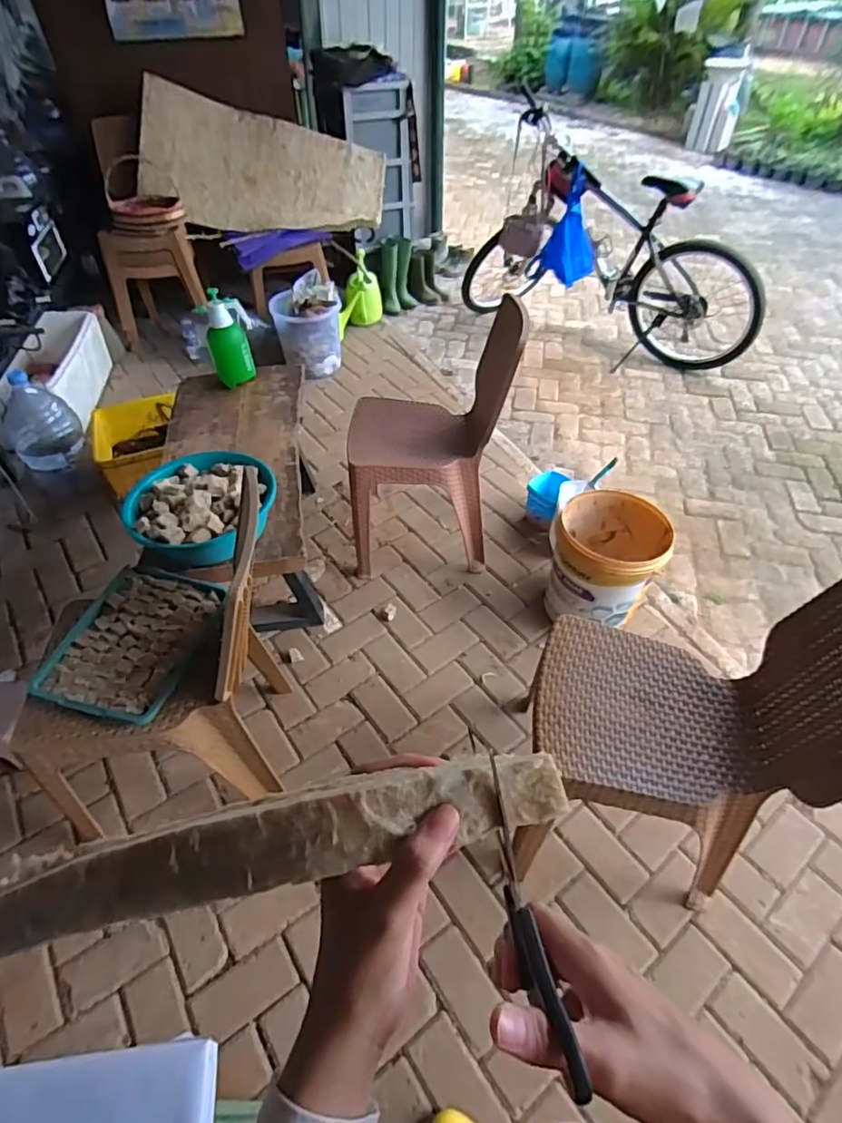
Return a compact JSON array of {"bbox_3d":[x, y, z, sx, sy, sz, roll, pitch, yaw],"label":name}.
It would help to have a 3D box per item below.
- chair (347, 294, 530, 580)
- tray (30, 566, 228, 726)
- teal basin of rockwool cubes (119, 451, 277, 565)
[{"bbox_3d":[0.023,-0.355,1.763,0.492,0.748,0.391,-2,48,-1],"label":"chair"},{"bbox_3d":[-0.610,0.159,1.217,0.278,0.051,0.352,8,48,8],"label":"tray"},{"bbox_3d":[-0.536,-0.147,1.437,0.350,0.123,0.347,0,48,1],"label":"teal basin of rockwool cubes"}]

